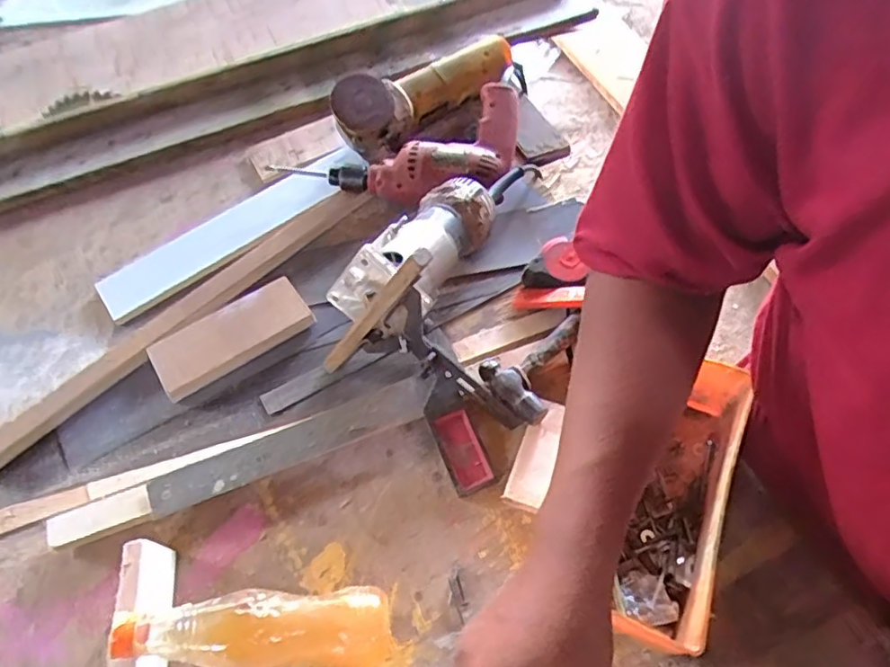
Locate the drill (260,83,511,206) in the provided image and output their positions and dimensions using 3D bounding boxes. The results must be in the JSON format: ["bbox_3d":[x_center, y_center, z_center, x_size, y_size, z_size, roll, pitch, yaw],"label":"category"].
[{"bbox_3d":[-0.037,-0.207,0.754,0.318,0.063,0.149,-21,58,-12],"label":"drill"}]

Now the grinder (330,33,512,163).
[{"bbox_3d":[-0.023,-0.326,0.794,0.285,0.094,0.070,-36,62,-20],"label":"grinder"}]

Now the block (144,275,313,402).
[{"bbox_3d":[-0.230,0.002,0.656,0.164,0.020,0.074,-32,61,-16],"label":"block"}]

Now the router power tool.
[{"bbox_3d":[-0.014,-0.091,0.624,0.097,0.092,0.228,27,49,19],"label":"router power tool"}]

